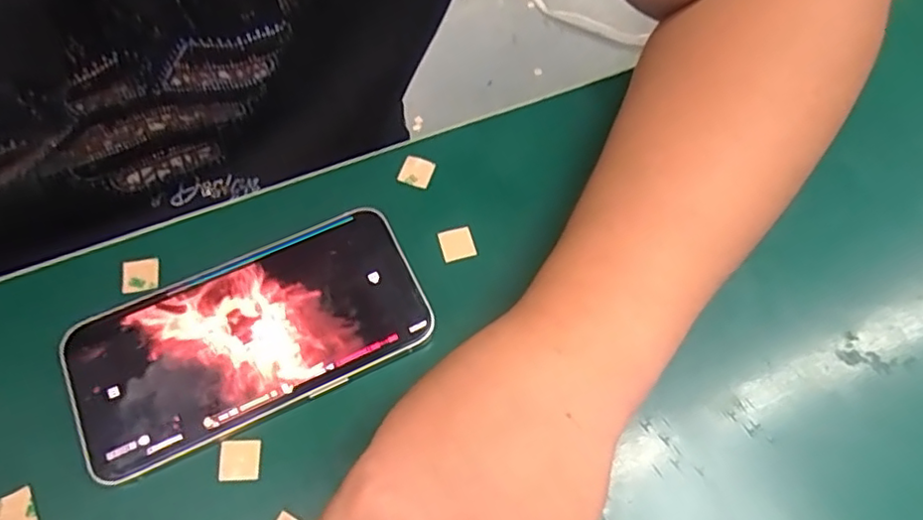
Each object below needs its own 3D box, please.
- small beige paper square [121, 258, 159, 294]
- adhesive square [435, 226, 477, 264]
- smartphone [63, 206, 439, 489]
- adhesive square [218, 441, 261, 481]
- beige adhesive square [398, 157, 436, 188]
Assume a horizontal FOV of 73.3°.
[{"bbox_3d":[-0.146,0.007,0.280,0.015,0.004,0.015,-9,67,-7],"label":"small beige paper square"},{"bbox_3d":[-0.002,-0.008,0.292,0.016,0.004,0.016,-16,68,-10],"label":"adhesive square"},{"bbox_3d":[-0.090,0.031,0.265,0.144,0.010,0.073,-23,69,-12],"label":"smartphone"},{"bbox_3d":[-0.089,0.080,0.247,0.016,0.004,0.015,-1,66,-4],"label":"adhesive square"},{"bbox_3d":[-0.023,-0.044,0.309,0.015,0.004,0.016,17,67,5],"label":"beige adhesive square"}]

